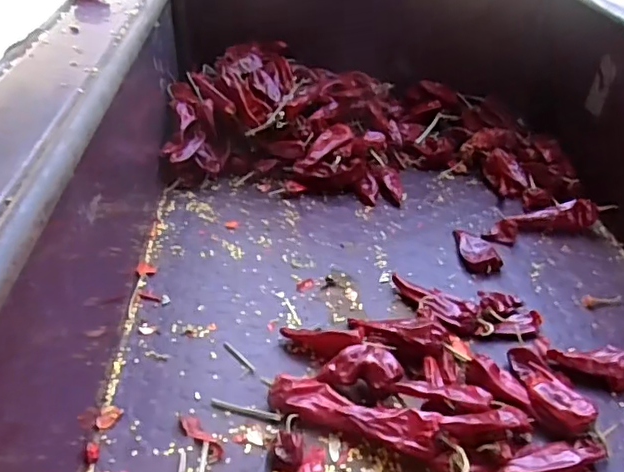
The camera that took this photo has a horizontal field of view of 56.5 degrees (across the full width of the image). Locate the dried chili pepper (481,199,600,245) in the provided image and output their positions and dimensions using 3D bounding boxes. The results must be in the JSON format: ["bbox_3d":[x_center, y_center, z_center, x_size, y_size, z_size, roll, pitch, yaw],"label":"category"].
[{"bbox_3d":[0.269,-0.018,0.683,0.135,0.034,0.032,-7,37,-13],"label":"dried chili pepper"}]

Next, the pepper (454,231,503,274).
[{"bbox_3d":[0.179,0.013,0.643,0.038,0.015,0.077,-4,36,-9],"label":"pepper"}]

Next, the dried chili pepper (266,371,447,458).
[{"bbox_3d":[0.034,0.136,0.446,0.141,0.035,0.041,14,37,15],"label":"dried chili pepper"}]

